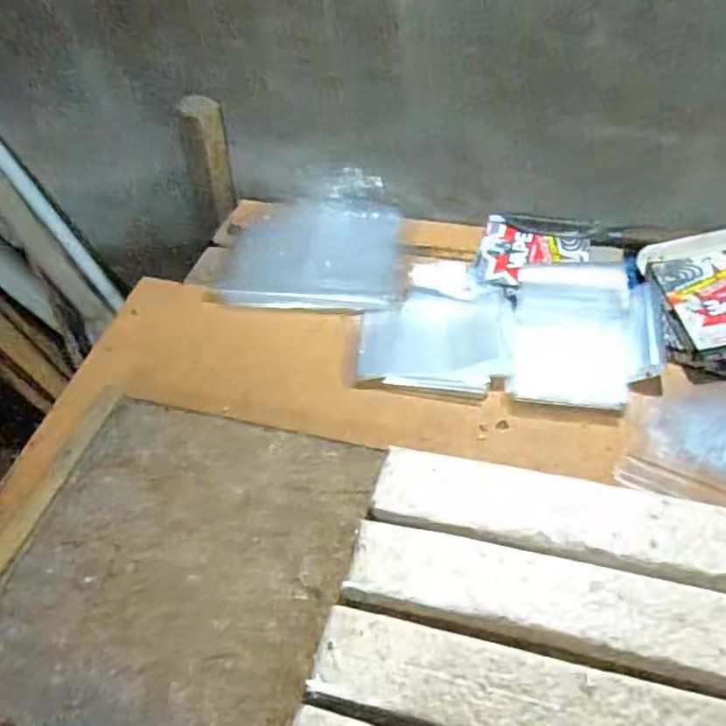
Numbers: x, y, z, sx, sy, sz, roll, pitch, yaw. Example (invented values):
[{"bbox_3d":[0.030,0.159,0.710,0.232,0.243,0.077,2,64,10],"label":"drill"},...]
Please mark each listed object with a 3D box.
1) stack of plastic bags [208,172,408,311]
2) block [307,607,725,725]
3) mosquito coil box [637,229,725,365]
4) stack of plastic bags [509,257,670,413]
[{"bbox_3d":[-0.064,-0.169,0.896,0.262,0.035,0.213,6,63,14],"label":"stack of plastic bags"},{"bbox_3d":[0.145,0.267,0.473,0.371,0.045,0.076,8,51,15],"label":"block"},{"bbox_3d":[0.416,-0.085,0.736,0.151,0.035,0.187,-11,46,2],"label":"mosquito coil box"},{"bbox_3d":[0.255,-0.042,0.737,0.164,0.040,0.200,2,50,10],"label":"stack of plastic bags"}]

